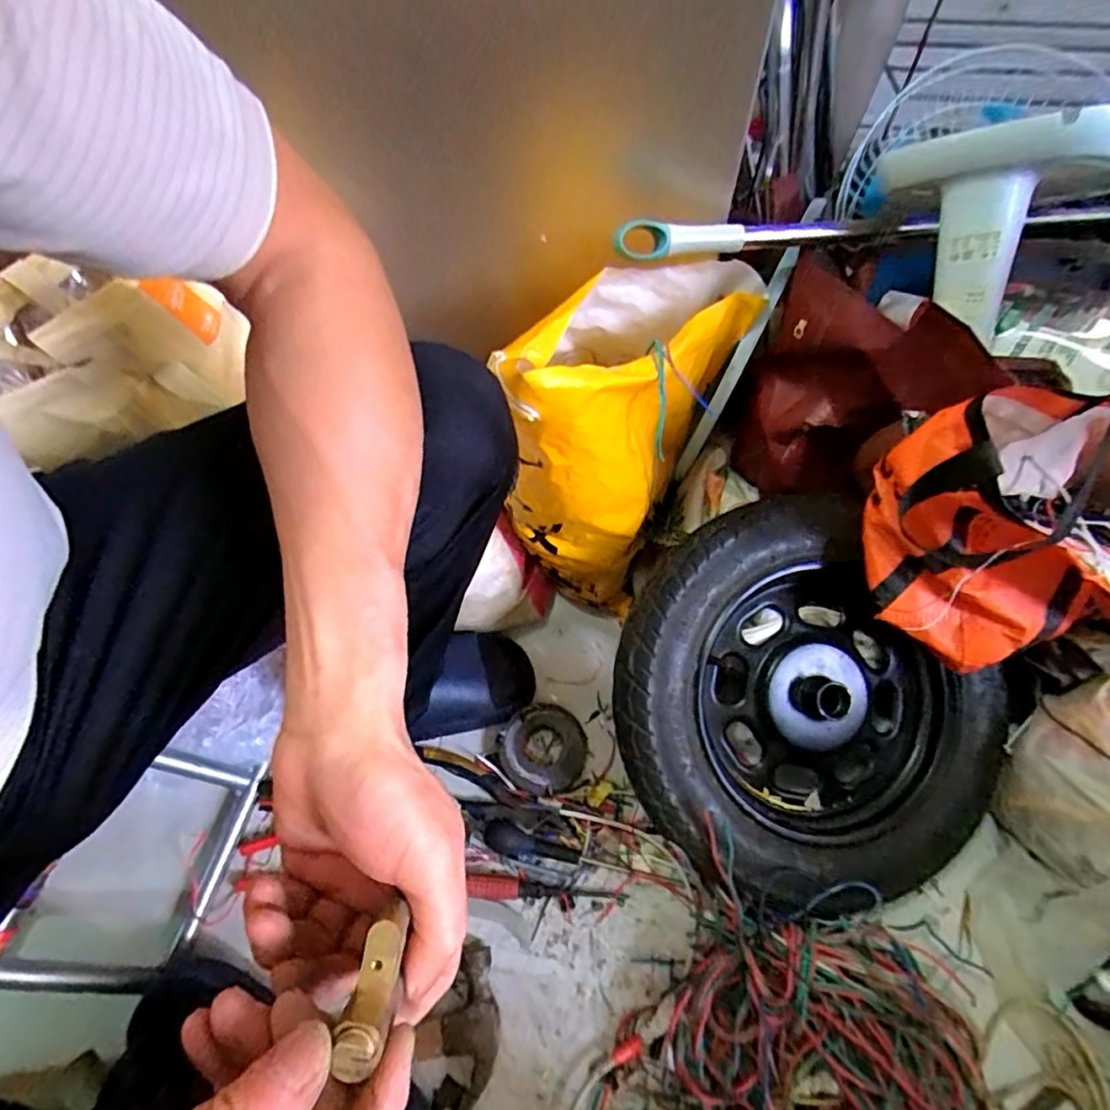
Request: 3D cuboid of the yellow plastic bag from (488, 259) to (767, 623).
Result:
[{"bbox_3d":[0.074,-0.135,0.626,0.158,0.337,0.280,26,64,15],"label":"yellow plastic bag"}]

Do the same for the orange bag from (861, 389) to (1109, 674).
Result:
[{"bbox_3d":[0.418,-0.017,0.476,0.277,0.207,0.151,-1,60,1],"label":"orange bag"}]

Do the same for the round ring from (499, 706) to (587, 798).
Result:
[{"bbox_3d":[-0.012,0.222,0.667,0.091,0.021,0.095,-1,60,2],"label":"round ring"}]

